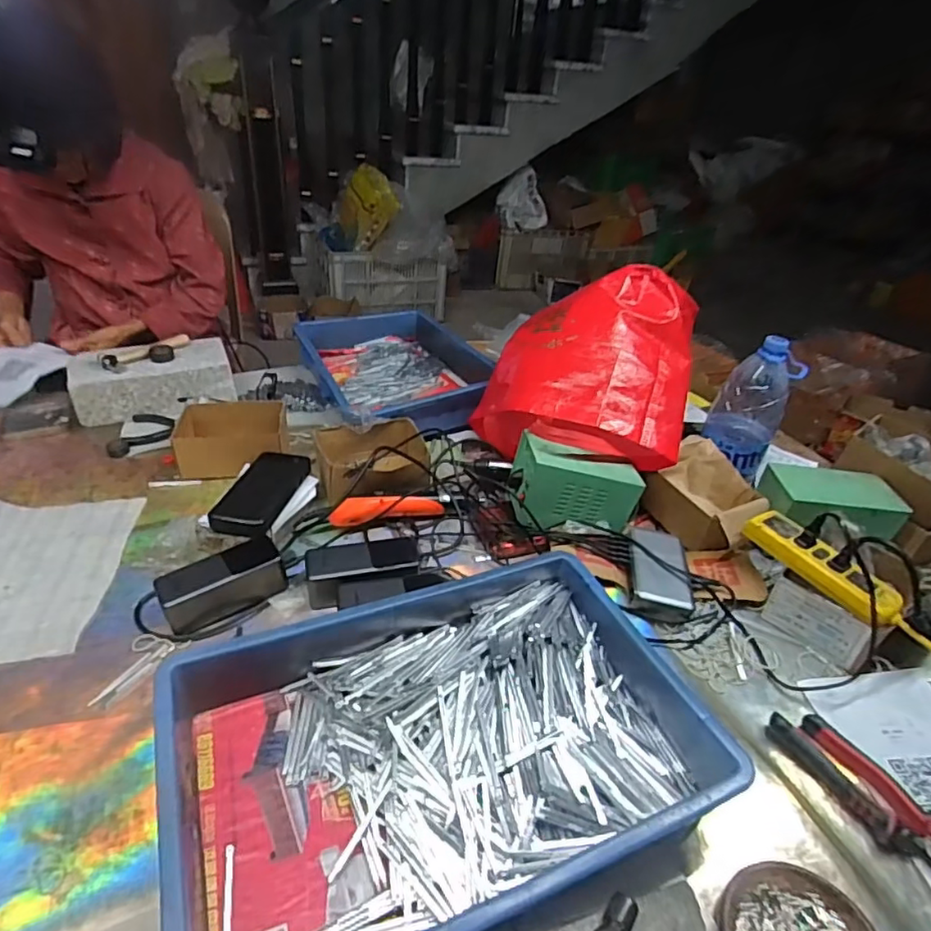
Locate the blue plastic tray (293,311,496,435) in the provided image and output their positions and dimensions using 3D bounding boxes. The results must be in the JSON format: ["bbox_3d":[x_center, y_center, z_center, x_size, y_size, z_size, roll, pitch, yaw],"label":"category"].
[{"bbox_3d":[-0.138,-0.188,1.135,0.293,0.082,0.448,-12,38,-24],"label":"blue plastic tray"}]

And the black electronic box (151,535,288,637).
[{"bbox_3d":[-0.274,0.136,0.670,0.128,0.047,0.060,-21,42,-33],"label":"black electronic box"}]

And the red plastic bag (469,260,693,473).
[{"bbox_3d":[0.185,-0.144,0.876,0.314,0.196,0.275,8,34,3],"label":"red plastic bag"}]

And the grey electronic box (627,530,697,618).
[{"bbox_3d":[0.250,0.135,0.759,0.075,0.029,0.132,8,34,4],"label":"grey electronic box"}]

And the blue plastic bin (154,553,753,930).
[{"bbox_3d":[-0.021,0.238,0.514,0.428,0.077,0.293,-11,37,-23],"label":"blue plastic bin"}]

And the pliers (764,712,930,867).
[{"bbox_3d":[0.390,0.314,0.543,0.061,0.017,0.215,-18,40,-31],"label":"pliers"}]

